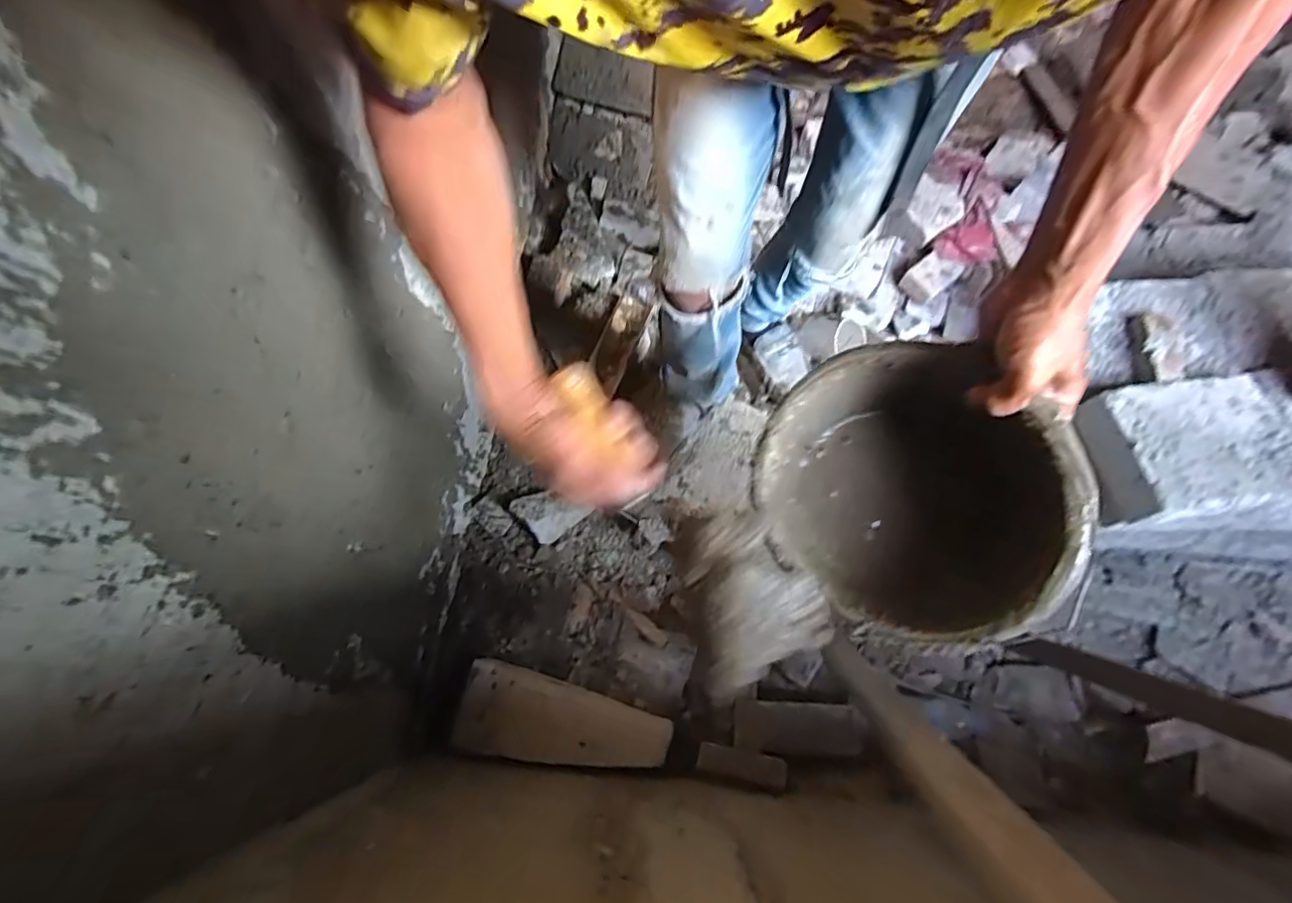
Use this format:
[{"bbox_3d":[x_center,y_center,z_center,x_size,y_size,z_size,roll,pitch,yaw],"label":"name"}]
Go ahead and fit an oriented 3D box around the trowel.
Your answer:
[{"bbox_3d":[0.013,0.044,0.427,0.097,0.037,0.282,-37,75,-6],"label":"trowel"}]

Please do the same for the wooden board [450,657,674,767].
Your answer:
[{"bbox_3d":[-0.131,0.431,0.892,0.330,0.022,0.127,11,55,2],"label":"wooden board"}]

